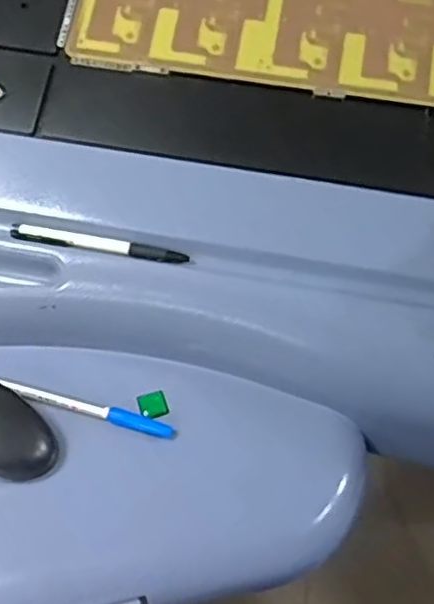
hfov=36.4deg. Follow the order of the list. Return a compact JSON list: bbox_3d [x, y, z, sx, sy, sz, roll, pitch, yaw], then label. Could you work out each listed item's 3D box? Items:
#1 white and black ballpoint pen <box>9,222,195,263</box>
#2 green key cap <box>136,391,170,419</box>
[{"bbox_3d":[-0.088,-0.043,0.491,0.131,0.008,0.011,9,52,3],"label":"white and black ballpoint pen"},{"bbox_3d":[-0.047,0.076,0.491,0.020,0.011,0.018,-16,55,-15],"label":"green key cap"}]

